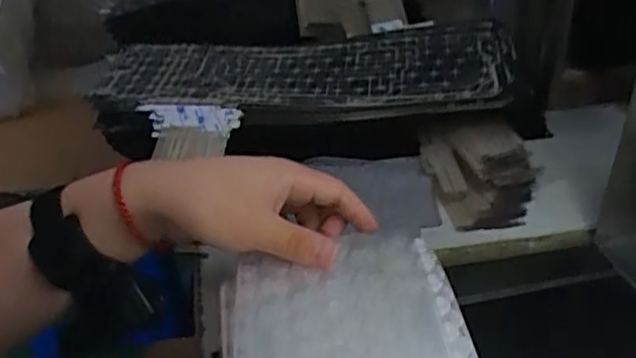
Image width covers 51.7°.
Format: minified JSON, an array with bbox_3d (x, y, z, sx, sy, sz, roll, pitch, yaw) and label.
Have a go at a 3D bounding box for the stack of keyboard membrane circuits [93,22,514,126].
[{"bbox_3d":[-0.011,-0.101,0.596,0.372,0.031,0.141,-2,35,1],"label":"stack of keyboard membrane circuits"}]

